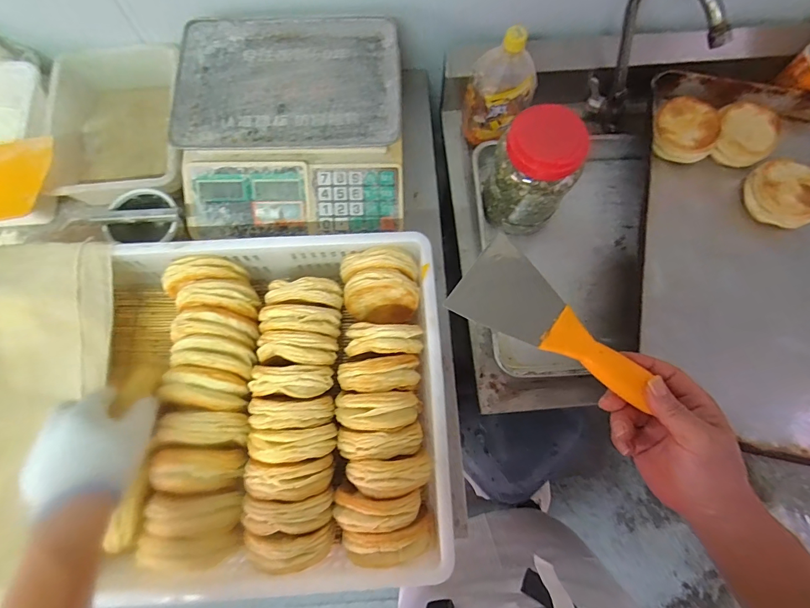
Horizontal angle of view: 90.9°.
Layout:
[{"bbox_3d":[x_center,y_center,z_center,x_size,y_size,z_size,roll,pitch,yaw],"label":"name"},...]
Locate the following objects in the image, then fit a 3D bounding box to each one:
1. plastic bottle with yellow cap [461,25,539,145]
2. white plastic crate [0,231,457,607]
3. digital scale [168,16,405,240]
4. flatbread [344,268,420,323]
[{"bbox_3d":[0.155,-0.351,0.646,0.109,0.182,0.087,17,70,3],"label":"plastic bottle with yellow cap"},{"bbox_3d":[-0.255,0.130,0.515,0.609,0.115,0.433,-5,70,-5],"label":"white plastic crate"},{"bbox_3d":[-0.174,-0.287,0.633,0.345,0.102,0.345,-1,70,-3],"label":"digital scale"},{"bbox_3d":[-0.034,-0.011,0.569,0.102,0.089,0.050,0,70,-3],"label":"flatbread"}]

